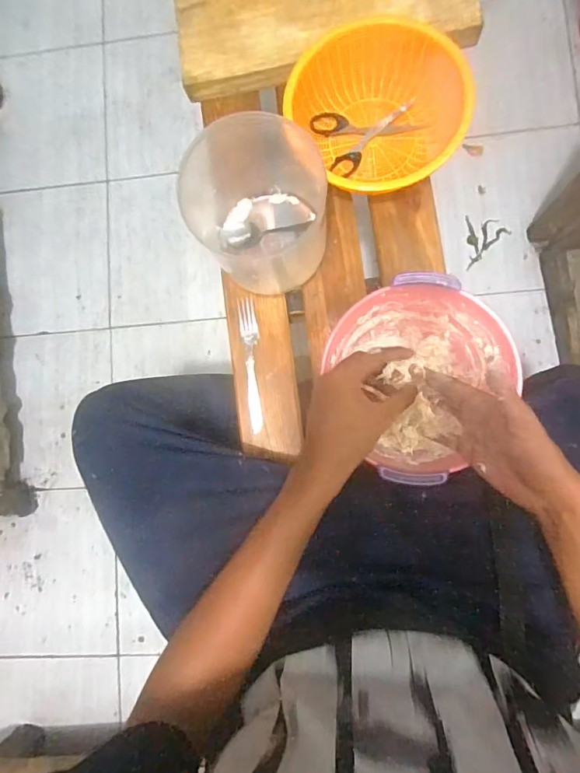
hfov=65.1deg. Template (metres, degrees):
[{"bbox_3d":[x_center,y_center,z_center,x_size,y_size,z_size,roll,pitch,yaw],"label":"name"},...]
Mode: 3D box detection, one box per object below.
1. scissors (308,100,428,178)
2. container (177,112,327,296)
[{"bbox_3d":[0.110,-0.348,0.614,0.142,0.013,0.099,-23,83,2],"label":"scissors"},{"bbox_3d":[-0.042,-0.201,0.557,0.144,0.155,0.145,-20,83,3],"label":"container"}]

